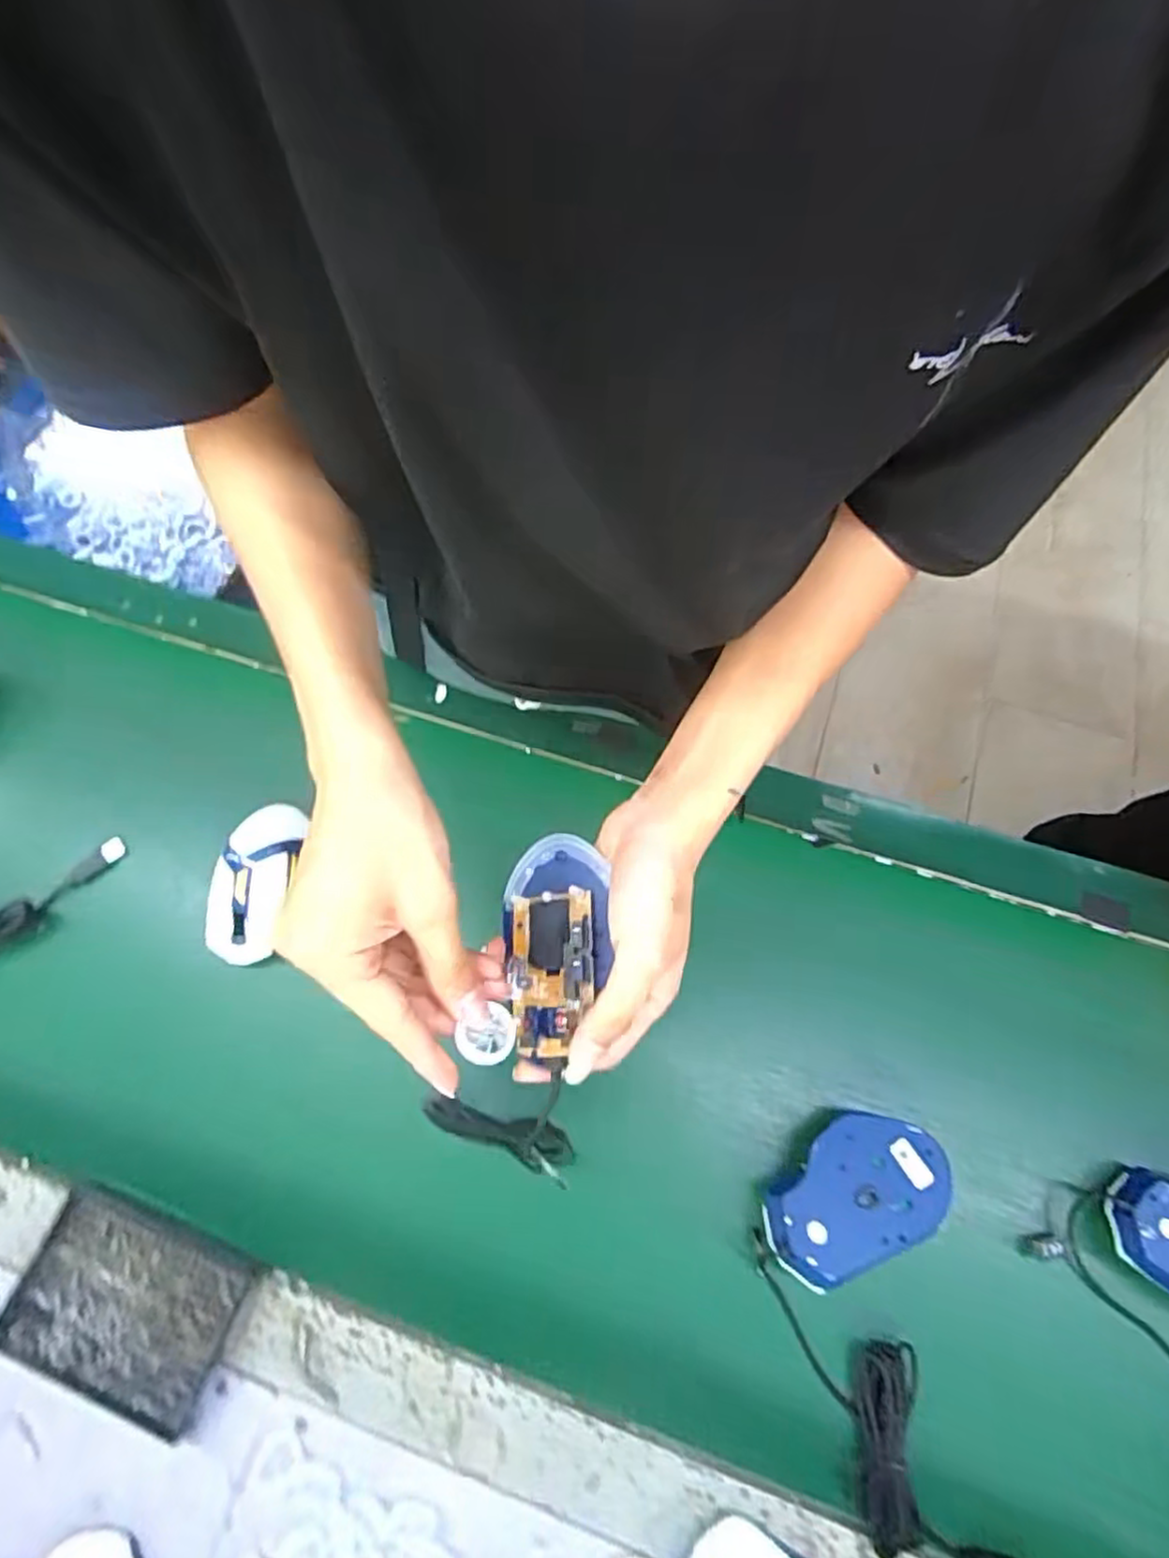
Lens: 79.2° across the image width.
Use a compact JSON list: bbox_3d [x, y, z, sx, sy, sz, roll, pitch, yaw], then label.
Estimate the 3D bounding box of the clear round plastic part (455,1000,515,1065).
[{"bbox_3d":[-0.044,0.116,0.319,0.028,0.009,0.024,-34,96,-35],"label":"clear round plastic part"}]

